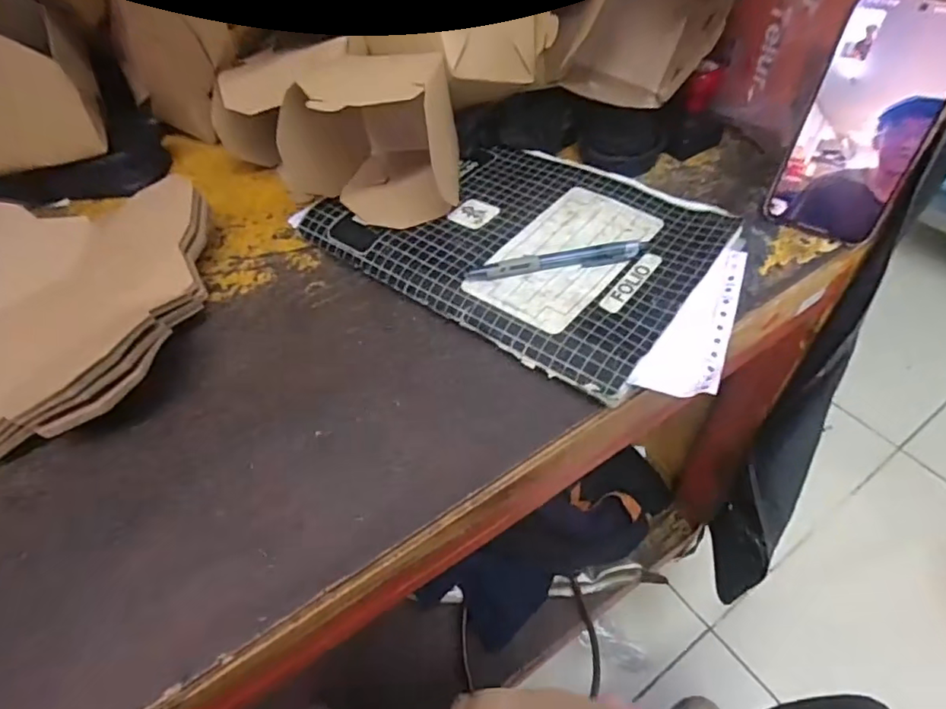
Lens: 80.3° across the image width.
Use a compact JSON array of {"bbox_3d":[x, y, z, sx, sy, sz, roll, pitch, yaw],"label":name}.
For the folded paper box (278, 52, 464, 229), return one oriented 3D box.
[{"bbox_3d":[-0.082,-0.180,0.459,0.128,0.106,0.120,-2,50,3],"label":"folded paper box"}]

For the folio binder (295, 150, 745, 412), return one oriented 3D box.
[{"bbox_3d":[0.050,-0.095,0.450,0.333,0.018,0.207,31,58,27],"label":"folio binder"}]

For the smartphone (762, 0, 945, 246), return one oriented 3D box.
[{"bbox_3d":[0.273,-0.157,0.392,0.082,0.161,0.013,29,50,25],"label":"smartphone"}]

